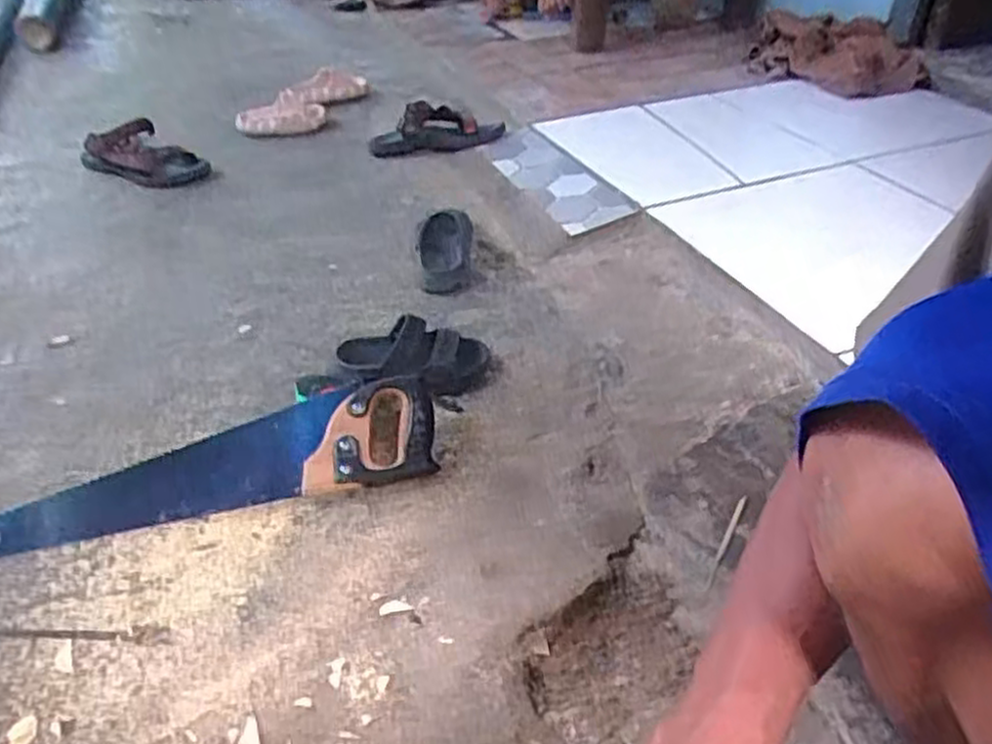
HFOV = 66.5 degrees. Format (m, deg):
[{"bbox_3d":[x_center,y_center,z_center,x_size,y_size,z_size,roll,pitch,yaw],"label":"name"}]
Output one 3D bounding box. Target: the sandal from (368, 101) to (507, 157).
[{"bbox_3d":[-0.115,-0.456,1.439,0.256,0.076,0.101,-1,38,-1],"label":"sandal"}]

